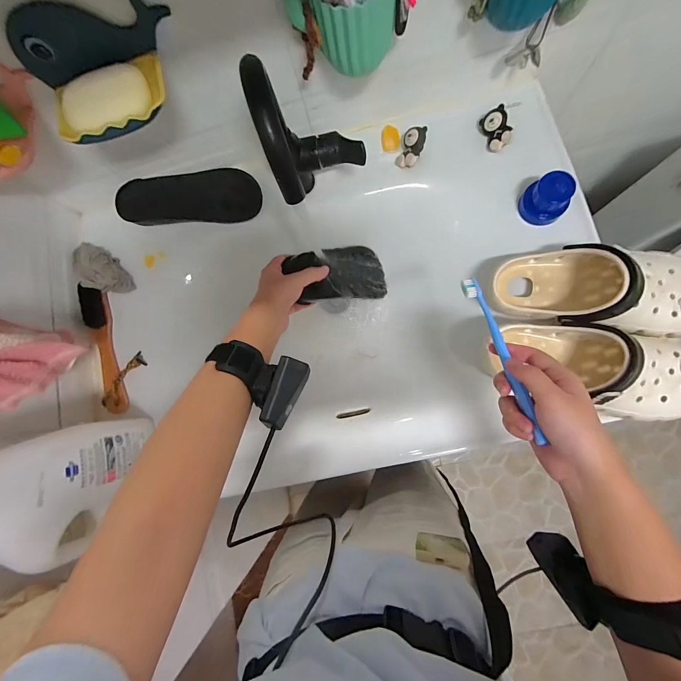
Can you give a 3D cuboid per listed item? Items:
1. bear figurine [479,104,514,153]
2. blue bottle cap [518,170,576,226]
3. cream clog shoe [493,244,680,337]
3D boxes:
[{"bbox_3d":[0.234,-0.315,0.466,0.031,0.023,0.055,-19,81,5],"label":"bear figurine"},{"bbox_3d":[0.288,-0.196,0.435,0.055,0.050,0.048,5,84,8],"label":"blue bottle cap"},{"bbox_3d":[0.341,-0.065,0.384,0.261,0.079,0.096,11,85,29],"label":"cream clog shoe"}]

